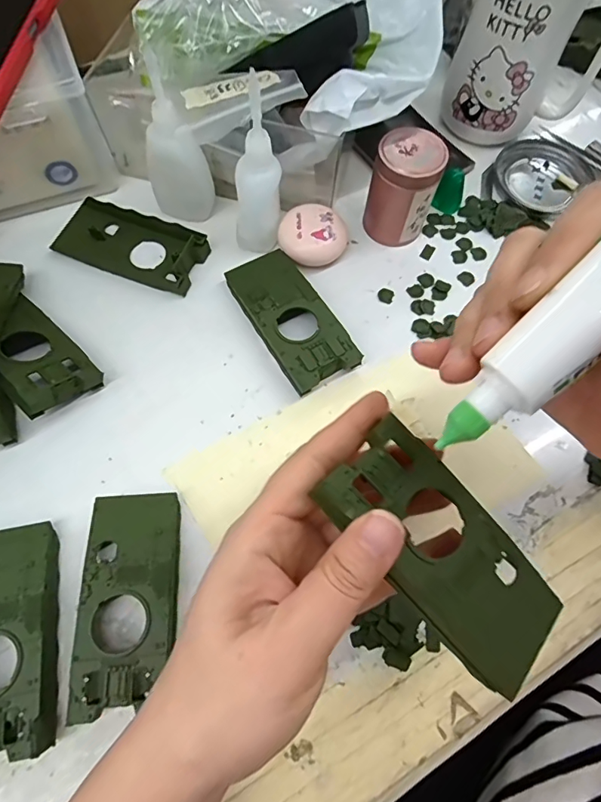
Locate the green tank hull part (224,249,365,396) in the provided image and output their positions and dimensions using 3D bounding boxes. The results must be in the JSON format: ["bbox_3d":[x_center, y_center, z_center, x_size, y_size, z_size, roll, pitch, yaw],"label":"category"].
[{"bbox_3d":[-0.007,-0.055,0.307,0.047,0.020,0.103,-29,72,-13],"label":"green tank hull part"}]

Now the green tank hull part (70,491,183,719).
[{"bbox_3d":[-0.087,0.100,0.241,0.047,0.022,0.101,-3,68,-4],"label":"green tank hull part"}]

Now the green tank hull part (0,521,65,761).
[{"bbox_3d":[-0.147,0.117,0.231,0.048,0.021,0.102,-11,69,-7],"label":"green tank hull part"}]

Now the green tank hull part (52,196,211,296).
[{"bbox_3d":[-0.121,-0.113,0.329,0.103,0.016,0.045,21,69,6],"label":"green tank hull part"}]

